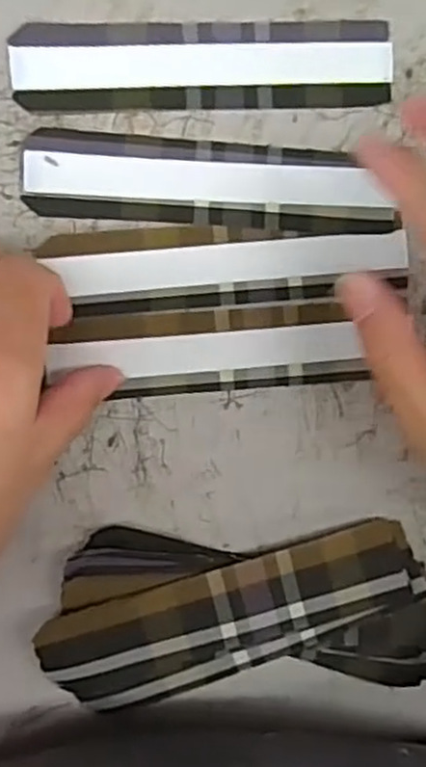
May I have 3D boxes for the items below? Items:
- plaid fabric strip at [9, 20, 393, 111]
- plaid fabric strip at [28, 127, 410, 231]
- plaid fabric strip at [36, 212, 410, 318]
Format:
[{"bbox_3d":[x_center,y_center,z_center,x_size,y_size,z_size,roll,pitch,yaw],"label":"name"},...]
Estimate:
[{"bbox_3d":[-0.002,-0.120,0.286,0.141,0.004,0.031,-4,99,-7],"label":"plaid fabric strip"},{"bbox_3d":[0.000,-0.076,0.288,0.137,0.004,0.031,2,95,-8],"label":"plaid fabric strip"},{"bbox_3d":[0.009,-0.045,0.293,0.136,0.005,0.031,-4,96,-8],"label":"plaid fabric strip"}]

